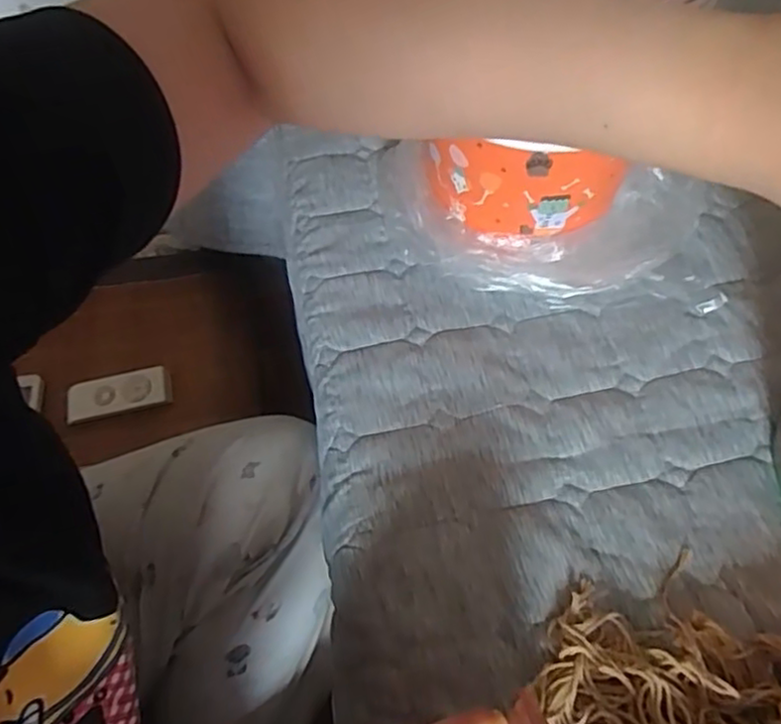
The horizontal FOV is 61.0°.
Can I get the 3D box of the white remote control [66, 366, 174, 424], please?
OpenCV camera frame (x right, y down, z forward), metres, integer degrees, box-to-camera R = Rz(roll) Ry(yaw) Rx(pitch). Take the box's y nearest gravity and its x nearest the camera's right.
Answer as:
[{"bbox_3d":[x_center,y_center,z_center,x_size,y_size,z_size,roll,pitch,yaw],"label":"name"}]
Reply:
[{"bbox_3d":[-0.337,0.040,0.826,0.125,0.015,0.052,-14,60,-7],"label":"white remote control"}]

